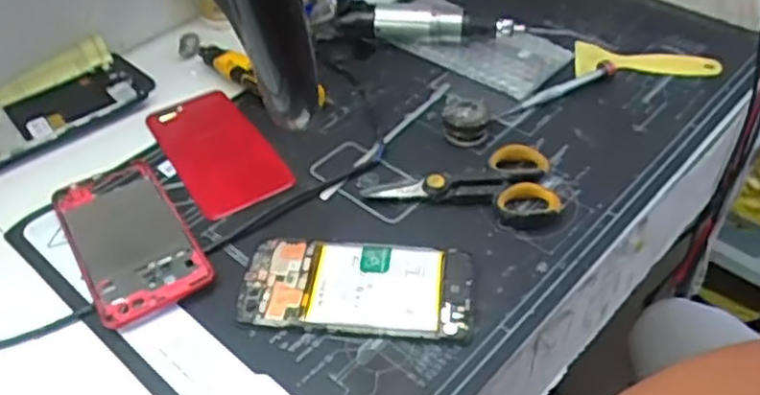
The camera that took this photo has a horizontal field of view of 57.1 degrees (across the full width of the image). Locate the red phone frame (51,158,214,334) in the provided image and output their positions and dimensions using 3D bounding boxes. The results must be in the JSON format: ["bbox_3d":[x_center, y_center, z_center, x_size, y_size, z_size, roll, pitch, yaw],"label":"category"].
[{"bbox_3d":[-0.177,0.026,0.491,0.073,0.009,0.145,-25,50,-21],"label":"red phone frame"}]

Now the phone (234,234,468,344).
[{"bbox_3d":[-0.015,0.057,0.456,0.146,0.009,0.071,3,46,6],"label":"phone"}]

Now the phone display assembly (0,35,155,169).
[{"bbox_3d":[-0.275,-0.076,0.579,0.156,0.018,0.083,-34,63,-22],"label":"phone display assembly"}]

